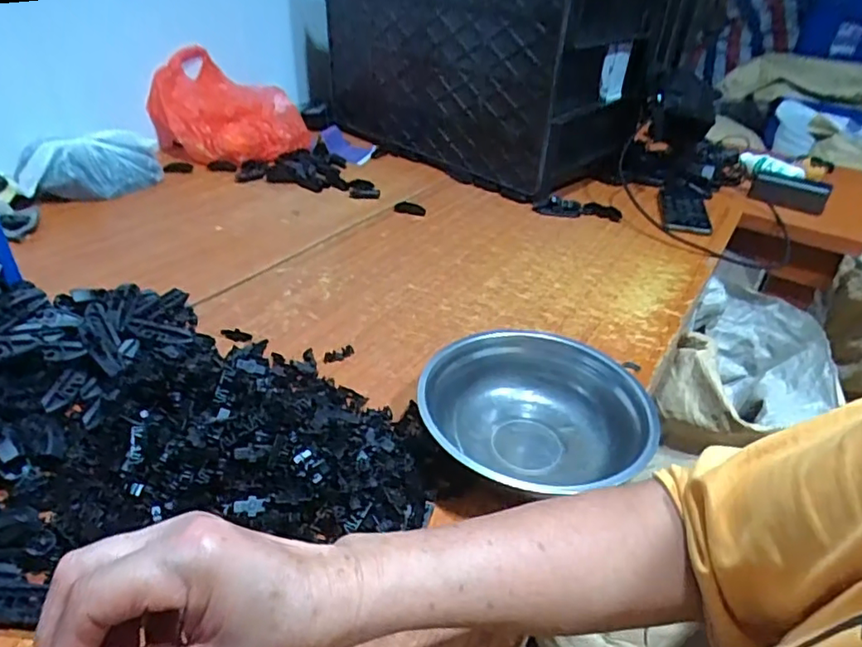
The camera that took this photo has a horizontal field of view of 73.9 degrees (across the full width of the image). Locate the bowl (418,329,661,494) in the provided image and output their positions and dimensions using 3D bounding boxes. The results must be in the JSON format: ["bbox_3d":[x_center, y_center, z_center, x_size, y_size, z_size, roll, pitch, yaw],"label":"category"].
[{"bbox_3d":[0.088,0.088,0.518,0.191,0.063,0.191,3,34,-2],"label":"bowl"}]

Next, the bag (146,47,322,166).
[{"bbox_3d":[-0.404,-0.445,1.153,0.285,0.161,0.233,-7,35,-16],"label":"bag"}]

